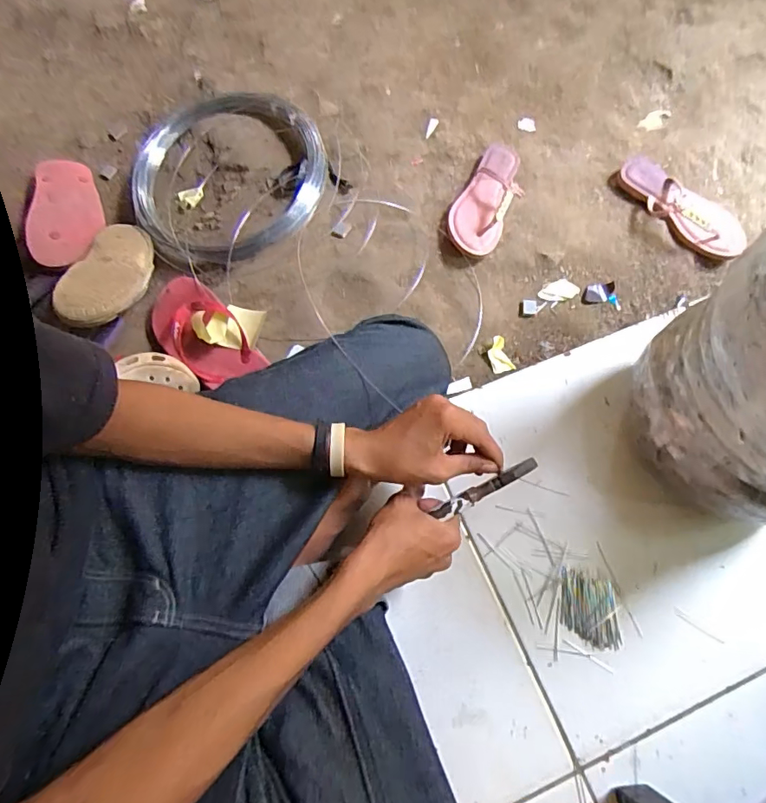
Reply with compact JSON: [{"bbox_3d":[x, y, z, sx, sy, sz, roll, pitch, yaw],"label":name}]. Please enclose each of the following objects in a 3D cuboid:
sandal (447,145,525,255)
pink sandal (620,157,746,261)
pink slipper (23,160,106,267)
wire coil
[{"bbox_3d":[0.176,-0.340,0.838,0.094,0.050,0.225,26,73,9],"label":"sandal"},{"bbox_3d":[0.477,-0.314,0.825,0.088,0.051,0.231,-39,75,-13],"label":"pink sandal"},{"bbox_3d":[-0.551,-0.340,0.892,0.116,0.035,0.270,-14,63,-3],"label":"pink slipper"},{"bbox_3d":[-0.260,-0.387,0.887,0.311,0.064,0.336,0,71,0],"label":"wire coil"}]

